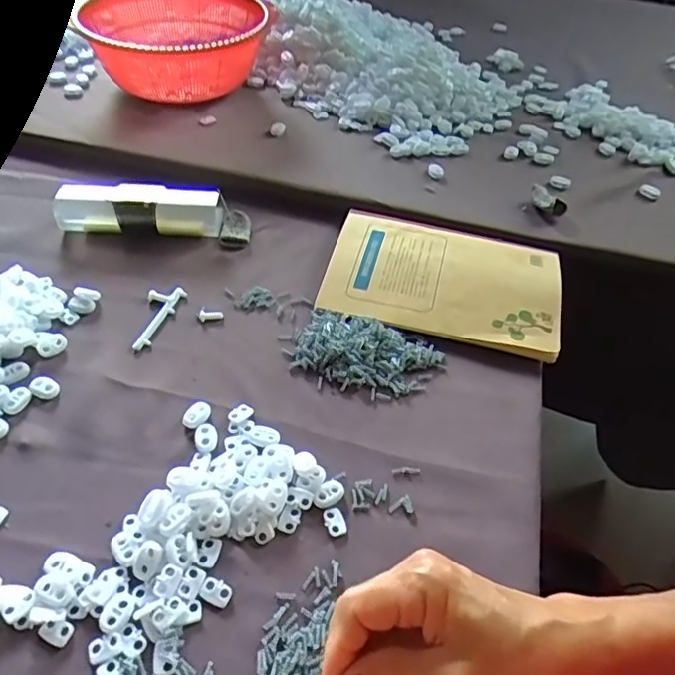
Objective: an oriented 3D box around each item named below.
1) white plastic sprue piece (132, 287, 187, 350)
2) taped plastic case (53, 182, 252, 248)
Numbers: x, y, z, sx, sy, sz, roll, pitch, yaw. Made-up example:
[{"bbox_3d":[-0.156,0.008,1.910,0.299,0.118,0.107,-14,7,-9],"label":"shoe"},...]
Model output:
[{"bbox_3d":[-0.157,-0.019,0.495,0.028,0.006,0.074,13,48,9],"label":"white plastic sprue piece"},{"bbox_3d":[-0.179,-0.124,0.568,0.184,0.036,0.047,4,47,0],"label":"taped plastic case"}]

